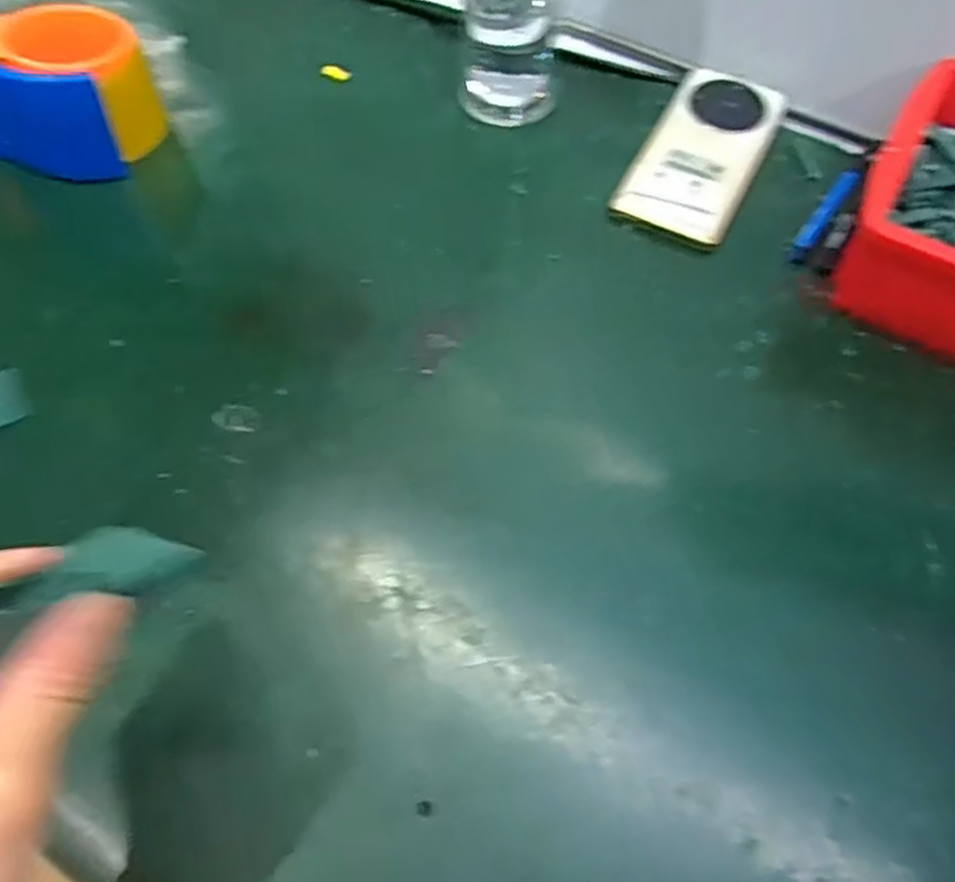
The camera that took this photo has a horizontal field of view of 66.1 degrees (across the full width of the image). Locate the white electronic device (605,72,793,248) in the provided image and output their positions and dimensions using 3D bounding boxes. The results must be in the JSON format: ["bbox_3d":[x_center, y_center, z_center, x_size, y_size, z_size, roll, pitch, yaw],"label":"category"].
[{"bbox_3d":[0.155,-0.200,0.507,0.078,0.020,0.151,26,62,13],"label":"white electronic device"}]

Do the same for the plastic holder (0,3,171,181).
[{"bbox_3d":[-0.293,-0.234,0.493,0.139,0.081,0.090,8,59,3],"label":"plastic holder"}]

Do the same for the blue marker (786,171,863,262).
[{"bbox_3d":[0.229,-0.150,0.487,0.014,0.013,0.096,34,64,17],"label":"blue marker"}]

